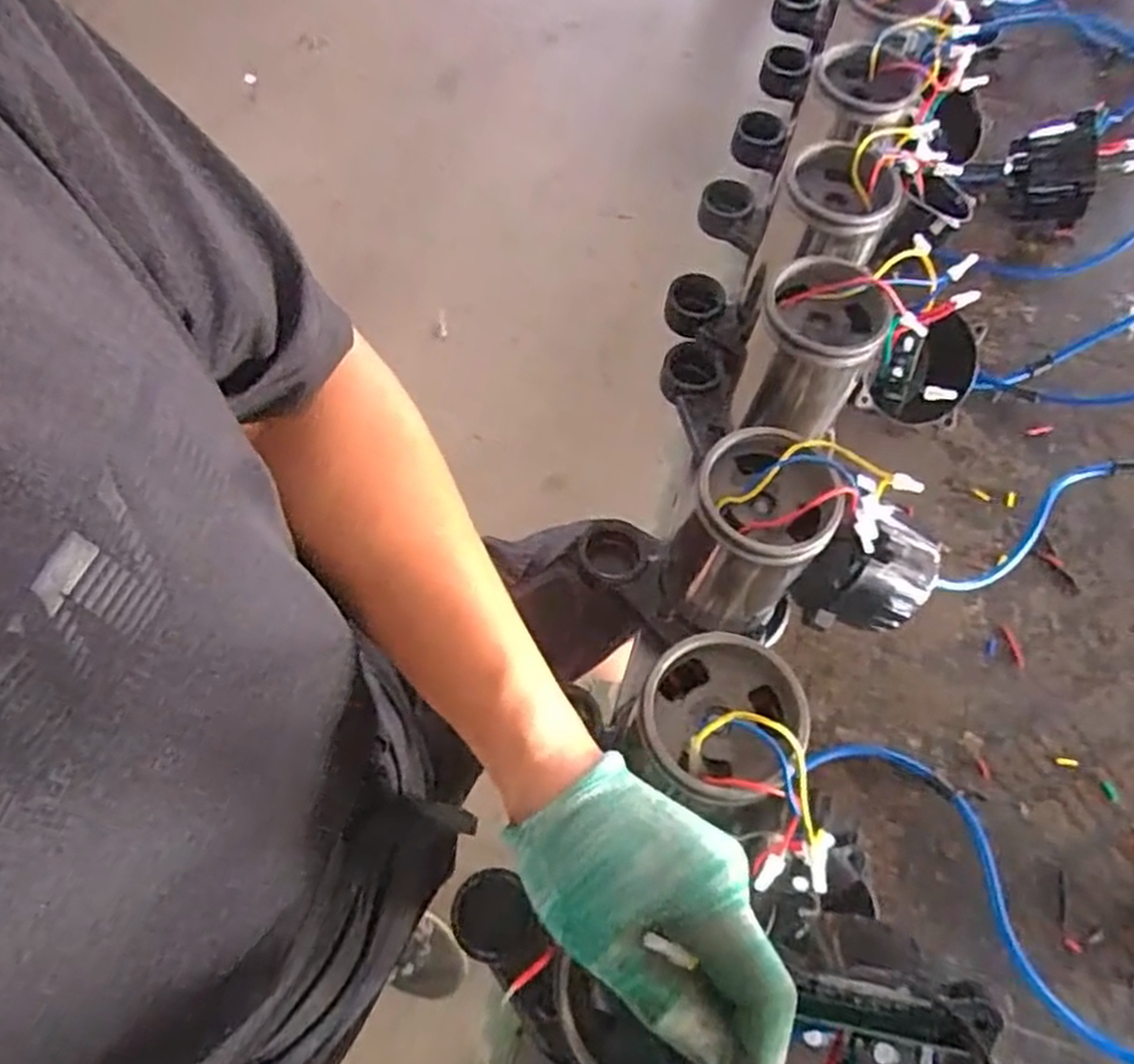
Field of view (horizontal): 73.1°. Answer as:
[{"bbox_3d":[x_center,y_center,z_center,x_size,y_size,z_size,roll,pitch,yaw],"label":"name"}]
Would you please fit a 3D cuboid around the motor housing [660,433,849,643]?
[{"bbox_3d":[0.124,0.010,0.548,0.091,0.165,0.087,16,64,7],"label":"motor housing"}]

